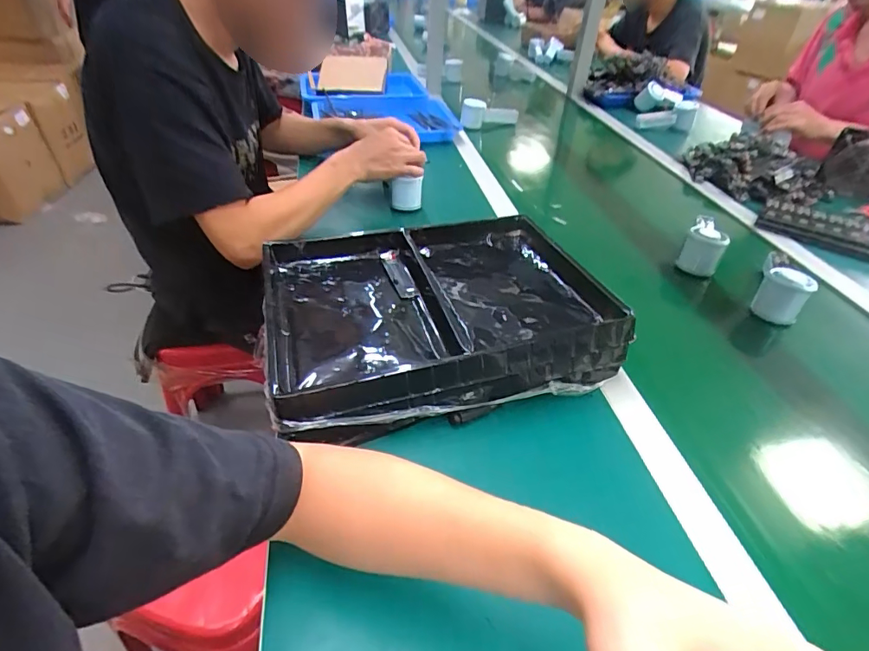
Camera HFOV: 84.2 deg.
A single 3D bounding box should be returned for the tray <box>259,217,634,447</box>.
[{"bbox_3d":[0.004,-0.024,0.571,0.392,0.064,0.283,-10,42,-16],"label":"tray"}]

